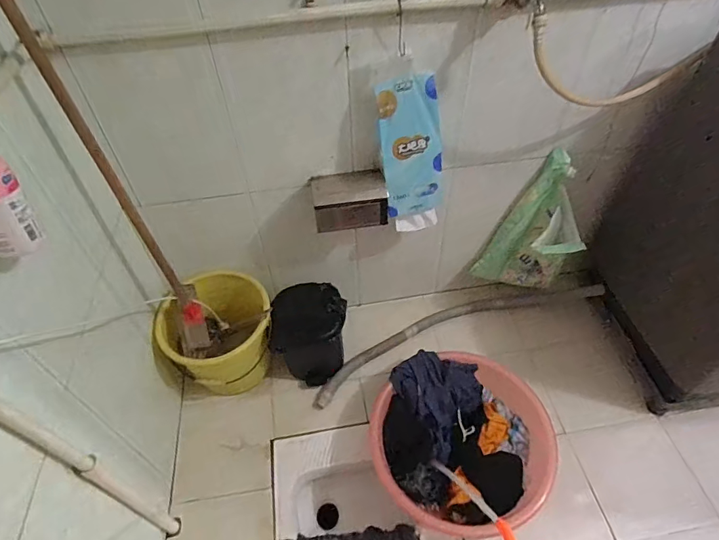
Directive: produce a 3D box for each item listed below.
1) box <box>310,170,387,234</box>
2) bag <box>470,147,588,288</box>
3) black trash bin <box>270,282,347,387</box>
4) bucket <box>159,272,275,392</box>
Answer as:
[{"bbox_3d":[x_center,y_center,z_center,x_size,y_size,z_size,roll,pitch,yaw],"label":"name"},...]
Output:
[{"bbox_3d":[-0.033,-0.209,1.294,0.208,0.119,0.153,-10,49,-7],"label":"box"},{"bbox_3d":[0.601,-0.127,1.487,0.281,0.490,0.196,35,58,28],"label":"bag"},{"bbox_3d":[-0.167,0.223,1.512,0.240,0.325,0.221,0,48,2],"label":"black trash bin"},{"bbox_3d":[-0.457,0.220,1.460,0.356,0.321,0.284,1,48,3],"label":"bucket"}]

